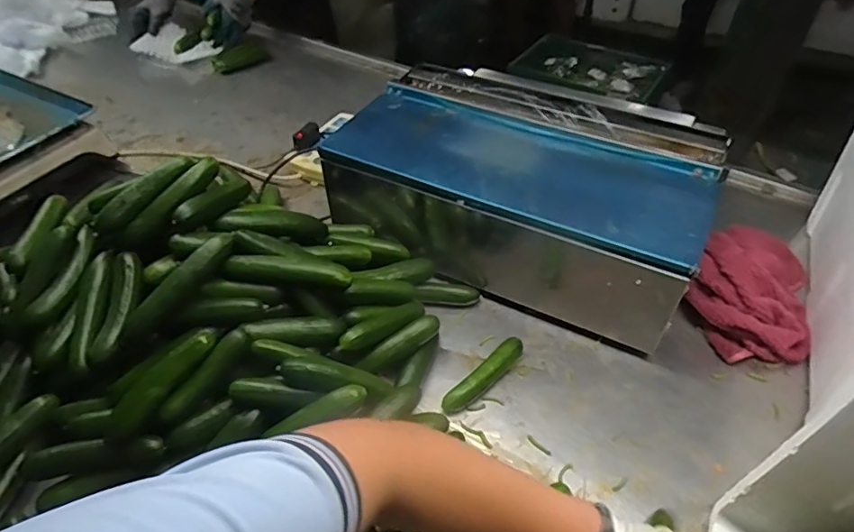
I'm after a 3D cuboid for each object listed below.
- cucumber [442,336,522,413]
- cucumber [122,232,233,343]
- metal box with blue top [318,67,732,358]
[{"bbox_3d":[0.070,0.134,0.650,0.129,0.027,0.026,-32,53,-26],"label":"cucumber"},{"bbox_3d":[-0.278,0.022,0.592,0.026,0.031,0.153,36,78,30],"label":"cucumber"},{"bbox_3d":[0.125,-0.106,0.776,0.494,0.182,0.284,21,50,20],"label":"metal box with blue top"}]

